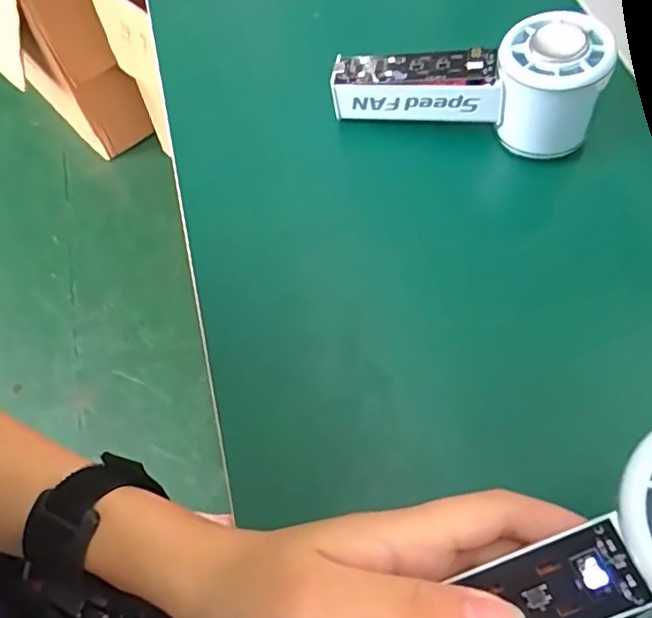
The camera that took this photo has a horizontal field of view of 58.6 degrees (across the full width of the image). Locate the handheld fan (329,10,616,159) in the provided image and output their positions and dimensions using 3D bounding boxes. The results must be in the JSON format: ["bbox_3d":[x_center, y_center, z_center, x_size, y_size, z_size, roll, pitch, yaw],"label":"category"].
[{"bbox_3d":[0.080,-0.136,0.337,0.145,0.057,0.047,13,63,10],"label":"handheld fan"}]

